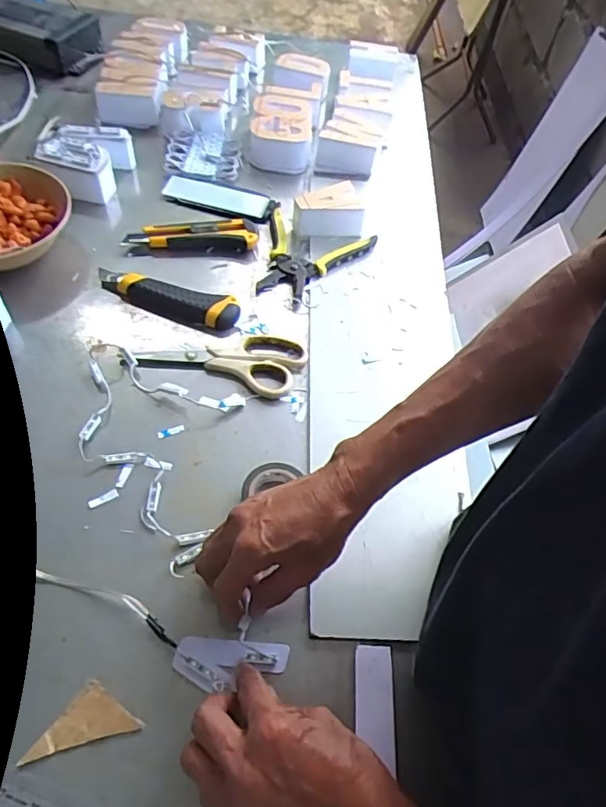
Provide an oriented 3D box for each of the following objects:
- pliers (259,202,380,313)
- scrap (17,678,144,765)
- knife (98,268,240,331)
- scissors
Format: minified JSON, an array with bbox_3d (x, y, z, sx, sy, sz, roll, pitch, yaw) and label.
[{"bbox_3d":[-0.006,-0.183,0.669,0.146,0.015,0.148,24,57,11],"label":"pliers"},{"bbox_3d":[-0.155,0.220,0.385,0.075,0.004,0.039,-10,57,-11],"label":"scrap"},{"bbox_3d":[-0.155,-0.120,0.607,0.168,0.020,0.039,17,56,7],"label":"knife"},{"bbox_3d":[-0.085,-0.053,0.576,0.166,0.010,0.078,12,56,3],"label":"scissors"}]

